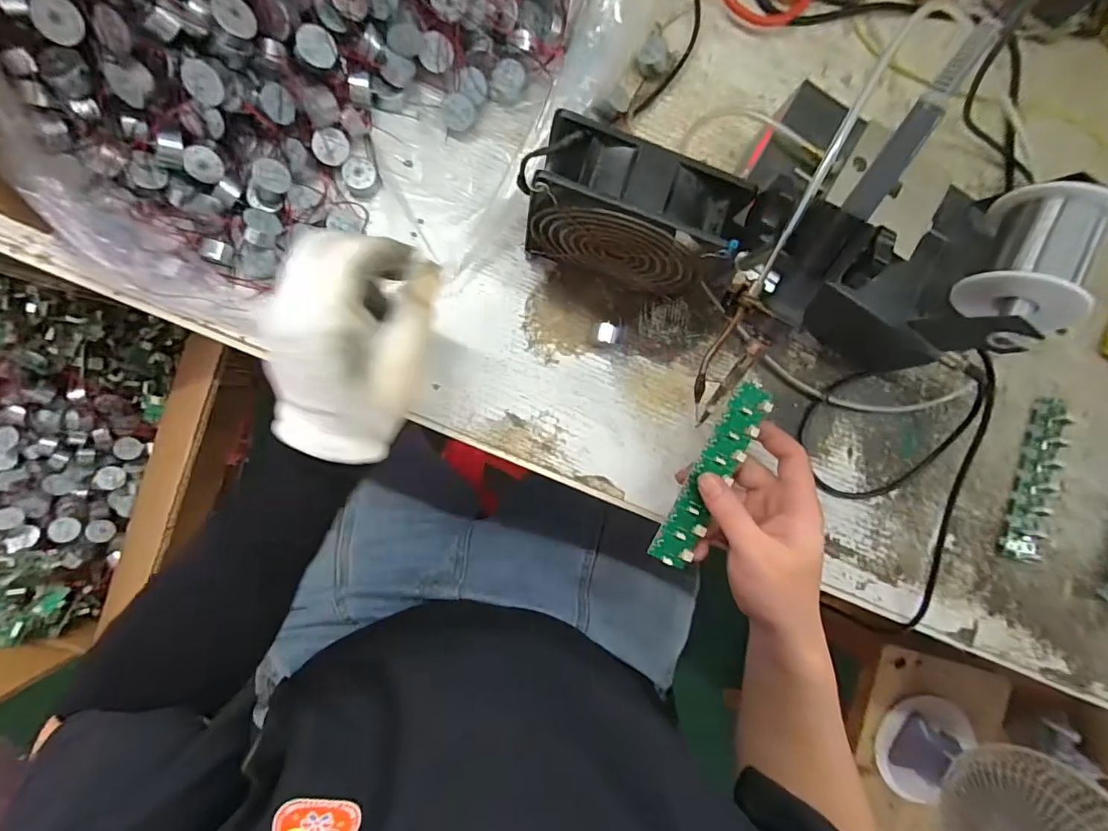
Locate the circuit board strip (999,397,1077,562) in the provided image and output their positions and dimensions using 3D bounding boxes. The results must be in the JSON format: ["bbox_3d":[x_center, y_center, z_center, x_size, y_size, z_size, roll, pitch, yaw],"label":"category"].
[{"bbox_3d":[0.403,0.053,0.414,0.035,0.008,0.136,10,89,-7],"label":"circuit board strip"}]

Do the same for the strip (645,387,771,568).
[{"bbox_3d":[0.111,0.041,0.349,0.029,0.008,0.138,28,90,-6],"label":"strip"}]

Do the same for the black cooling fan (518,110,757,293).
[{"bbox_3d":[0.041,-0.125,0.328,0.121,0.120,0.047,17,89,-6],"label":"black cooling fan"}]

